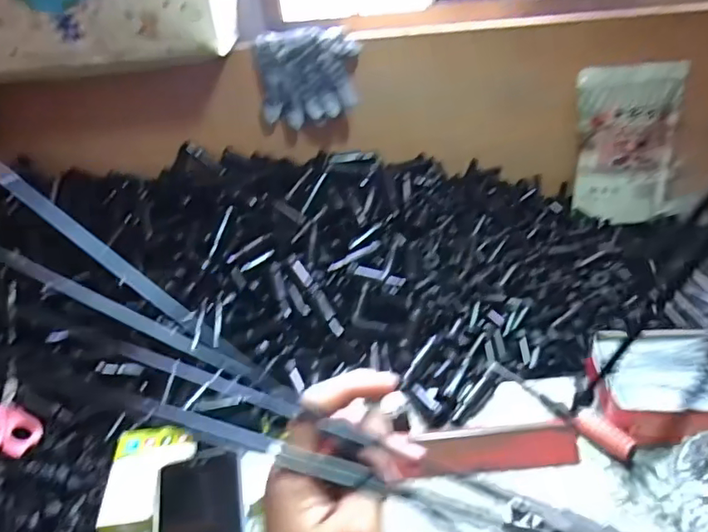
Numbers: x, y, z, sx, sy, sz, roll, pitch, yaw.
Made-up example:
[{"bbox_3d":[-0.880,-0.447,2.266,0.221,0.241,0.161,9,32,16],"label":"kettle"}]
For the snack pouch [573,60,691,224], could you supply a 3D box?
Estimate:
[{"bbox_3d":[0.388,-0.168,0.762,0.152,0.214,0.036,-9,24,-3],"label":"snack pouch"}]

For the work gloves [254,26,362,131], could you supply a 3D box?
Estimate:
[{"bbox_3d":[-0.057,-0.241,0.707,0.129,0.101,0.066,-8,36,-5],"label":"work gloves"}]

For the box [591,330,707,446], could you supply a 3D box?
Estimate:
[{"bbox_3d":[0.298,0.110,0.516,0.130,0.033,0.113,-1,36,6],"label":"box"}]

